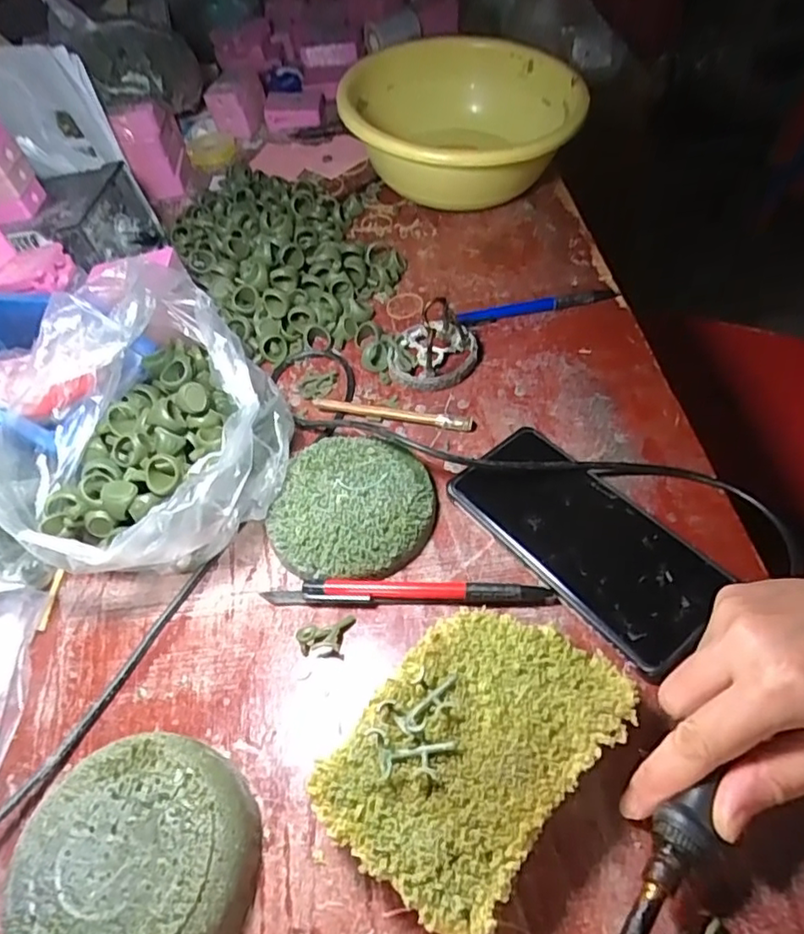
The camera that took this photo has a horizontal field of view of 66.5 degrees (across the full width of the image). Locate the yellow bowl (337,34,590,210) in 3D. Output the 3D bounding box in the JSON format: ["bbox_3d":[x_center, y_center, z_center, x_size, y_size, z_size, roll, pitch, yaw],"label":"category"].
[{"bbox_3d":[0.056,-0.343,0.612,0.220,0.095,0.268,-1,53,9],"label":"yellow bowl"}]

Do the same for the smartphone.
[{"bbox_3d":[0.106,0.039,0.360,0.075,0.016,0.160,-35,56,-17],"label":"smartphone"}]

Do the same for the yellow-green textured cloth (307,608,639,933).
[{"bbox_3d":[0.035,0.129,0.285,0.094,0.043,0.136,32,63,29],"label":"yellow-green textured cloth"}]

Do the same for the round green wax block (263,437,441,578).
[{"bbox_3d":[-0.031,0.024,0.385,0.098,0.016,0.097,-2,53,2],"label":"round green wax block"}]

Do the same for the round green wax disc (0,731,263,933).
[{"bbox_3d":[-0.117,0.176,0.273,0.098,0.030,0.101,-4,53,6],"label":"round green wax disc"}]

